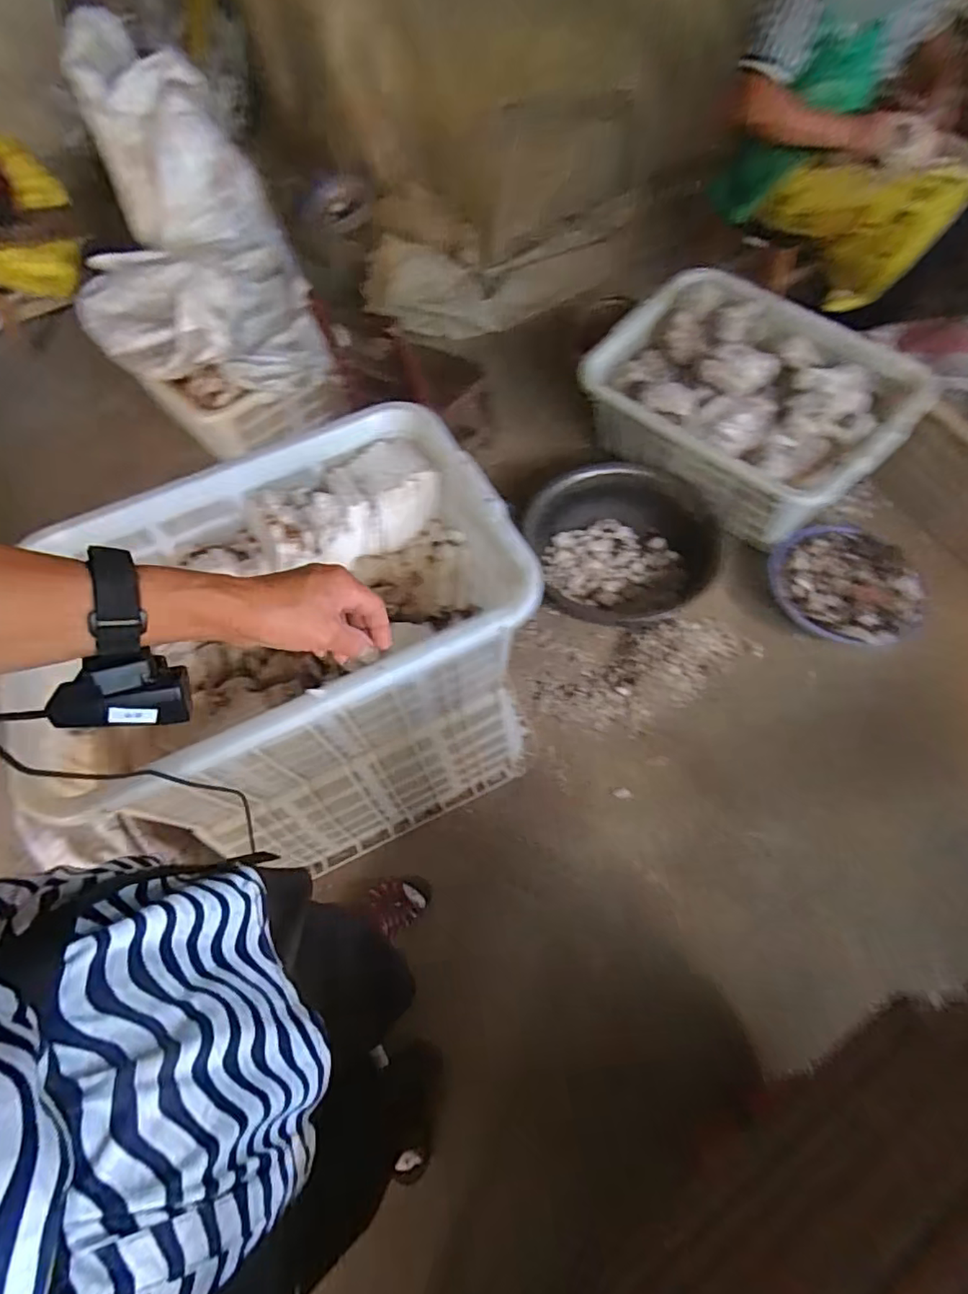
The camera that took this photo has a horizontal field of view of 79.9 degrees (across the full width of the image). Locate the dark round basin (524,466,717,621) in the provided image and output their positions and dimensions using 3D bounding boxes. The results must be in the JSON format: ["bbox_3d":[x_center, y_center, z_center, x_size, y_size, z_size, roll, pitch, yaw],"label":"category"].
[{"bbox_3d":[0.301,-0.239,1.376,0.403,0.120,0.394,-2,60,3],"label":"dark round basin"}]

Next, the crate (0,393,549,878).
[{"bbox_3d":[-0.261,0.037,0.986,0.612,0.566,0.453,-24,61,-9],"label":"crate"}]

